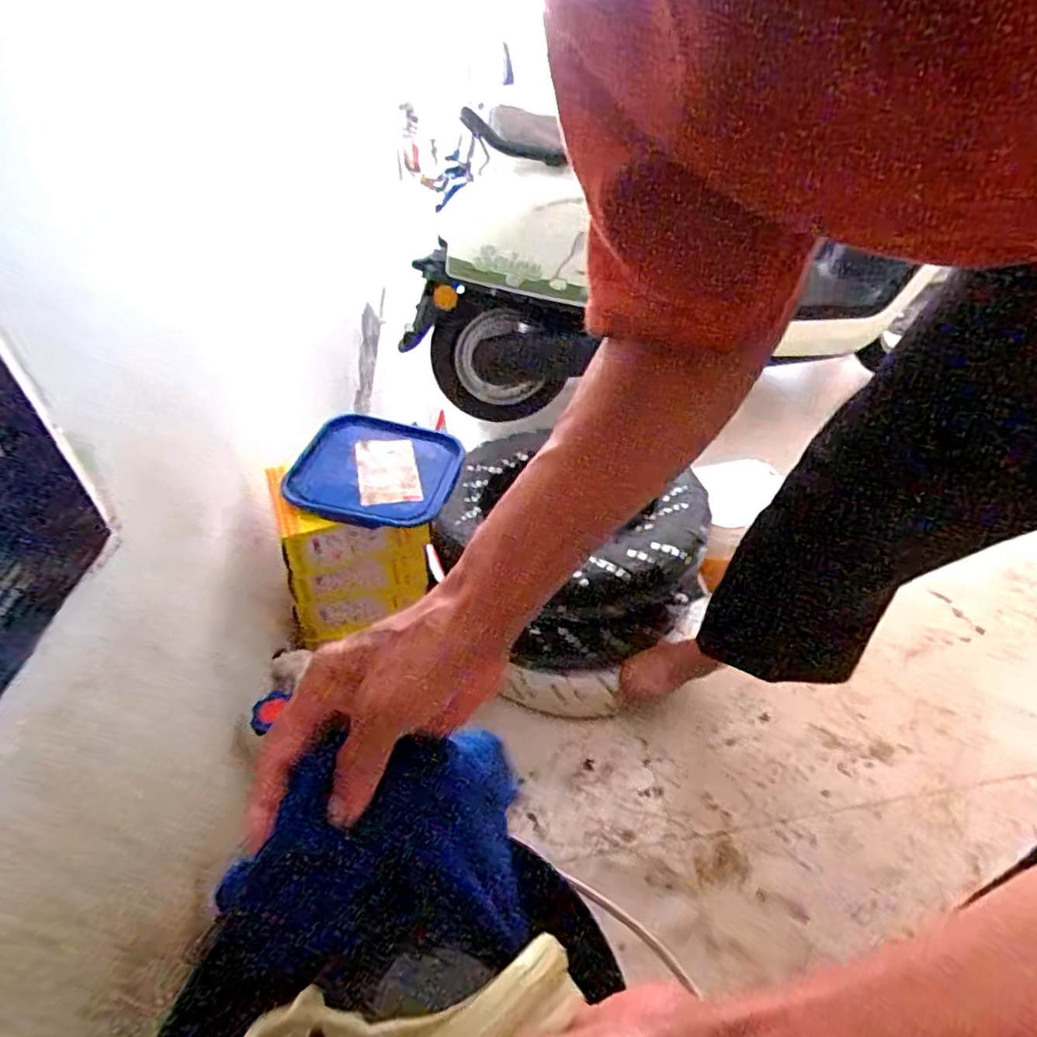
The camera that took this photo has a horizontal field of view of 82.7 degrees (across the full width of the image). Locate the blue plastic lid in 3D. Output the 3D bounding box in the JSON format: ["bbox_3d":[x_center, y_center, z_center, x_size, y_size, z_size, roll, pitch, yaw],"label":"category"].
[{"bbox_3d":[-0.183,-0.067,0.785,0.195,0.029,0.203,9,46,-9],"label":"blue plastic lid"}]

